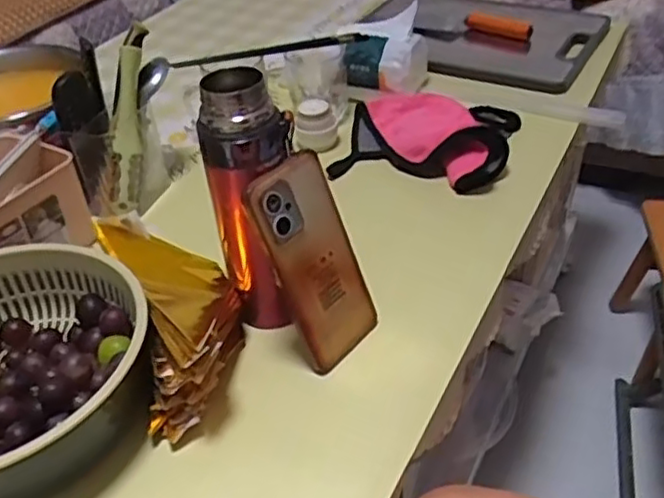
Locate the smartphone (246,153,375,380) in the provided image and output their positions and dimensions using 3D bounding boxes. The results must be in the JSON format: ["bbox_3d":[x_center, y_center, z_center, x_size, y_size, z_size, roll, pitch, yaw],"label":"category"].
[{"bbox_3d":[-0.012,0.009,0.516,0.014,0.158,0.072,7,38,46],"label":"smartphone"}]

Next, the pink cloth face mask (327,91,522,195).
[{"bbox_3d":[0.107,-0.135,0.761,0.189,0.044,0.166,9,41,17],"label":"pink cloth face mask"}]

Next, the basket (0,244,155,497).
[{"bbox_3d":[-0.255,0.091,0.511,0.212,0.074,0.195,-3,39,3],"label":"basket"}]

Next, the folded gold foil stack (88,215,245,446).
[{"bbox_3d":[-0.120,0.052,0.541,0.091,0.078,0.172,-16,40,-13],"label":"folded gold foil stack"}]

